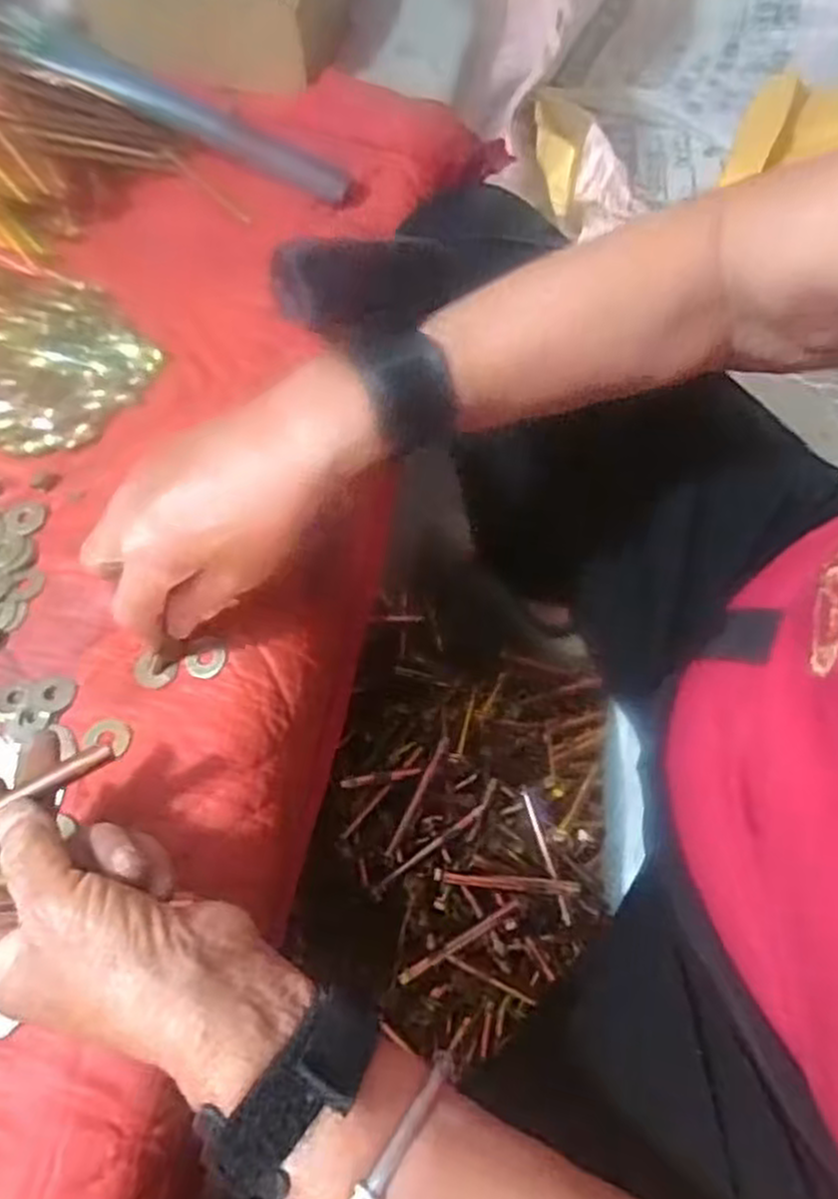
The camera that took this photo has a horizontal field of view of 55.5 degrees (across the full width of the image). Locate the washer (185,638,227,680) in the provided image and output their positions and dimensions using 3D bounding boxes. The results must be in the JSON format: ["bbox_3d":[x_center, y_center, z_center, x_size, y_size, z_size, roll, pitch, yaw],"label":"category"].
[{"bbox_3d":[-0.108,0.030,0.403,0.021,0.004,0.022,-2,62,0],"label":"washer"}]

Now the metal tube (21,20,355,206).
[{"bbox_3d":[-0.157,-0.334,0.553,0.232,0.024,0.023,22,63,-10],"label":"metal tube"}]

